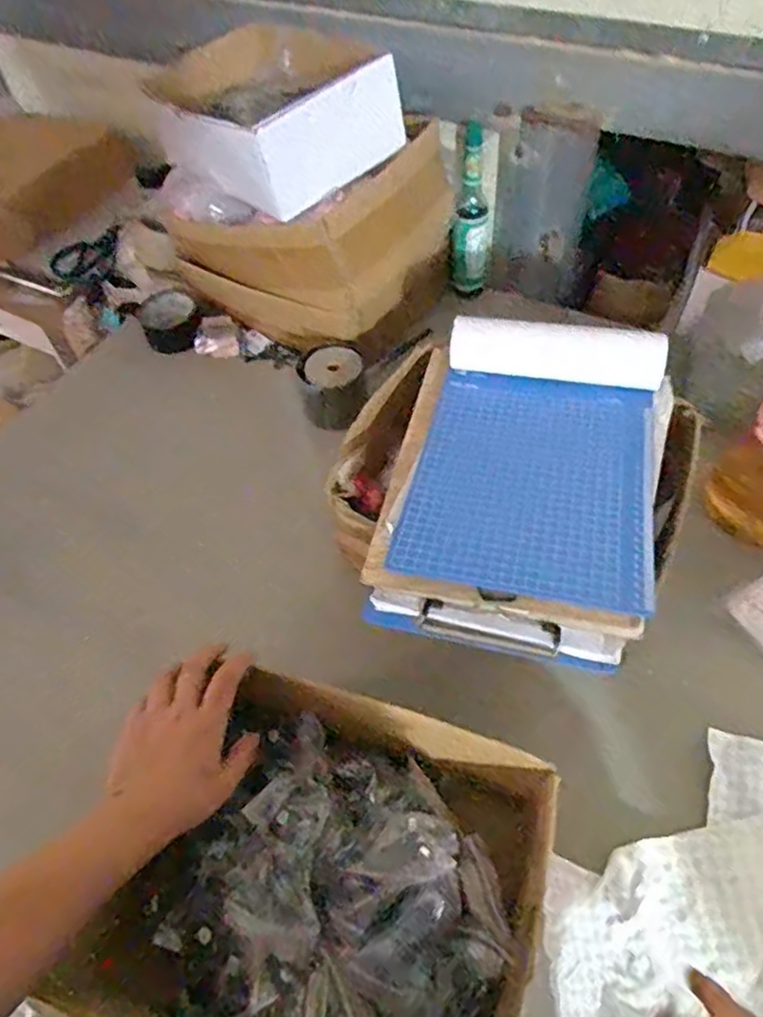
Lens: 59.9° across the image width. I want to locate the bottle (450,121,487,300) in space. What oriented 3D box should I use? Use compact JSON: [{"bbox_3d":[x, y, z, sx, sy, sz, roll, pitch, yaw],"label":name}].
[{"bbox_3d":[0.127,-0.412,0.940,0.054,0.212,0.059,5,55,9],"label":"bottle"}]

